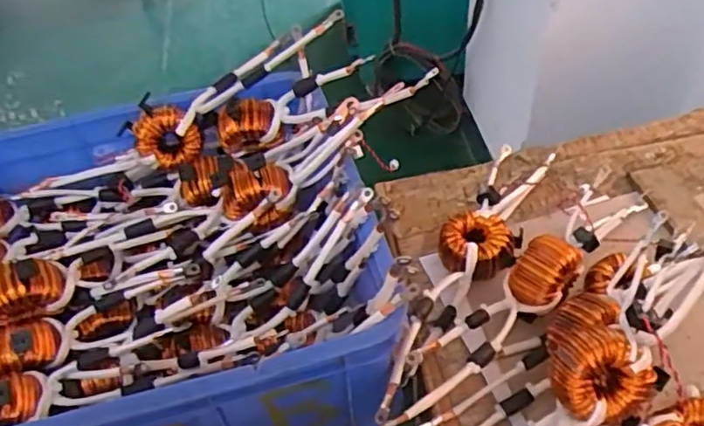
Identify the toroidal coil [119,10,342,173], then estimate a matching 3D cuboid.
[{"bbox_3d":[-0.150,-0.156,0.750,0.286,0.072,0.077,-33,46,8],"label":"toroidal coil"}]

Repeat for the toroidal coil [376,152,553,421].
[{"bbox_3d":[0.134,0.063,0.710,0.088,0.058,0.435,16,50,21],"label":"toroidal coil"}]

